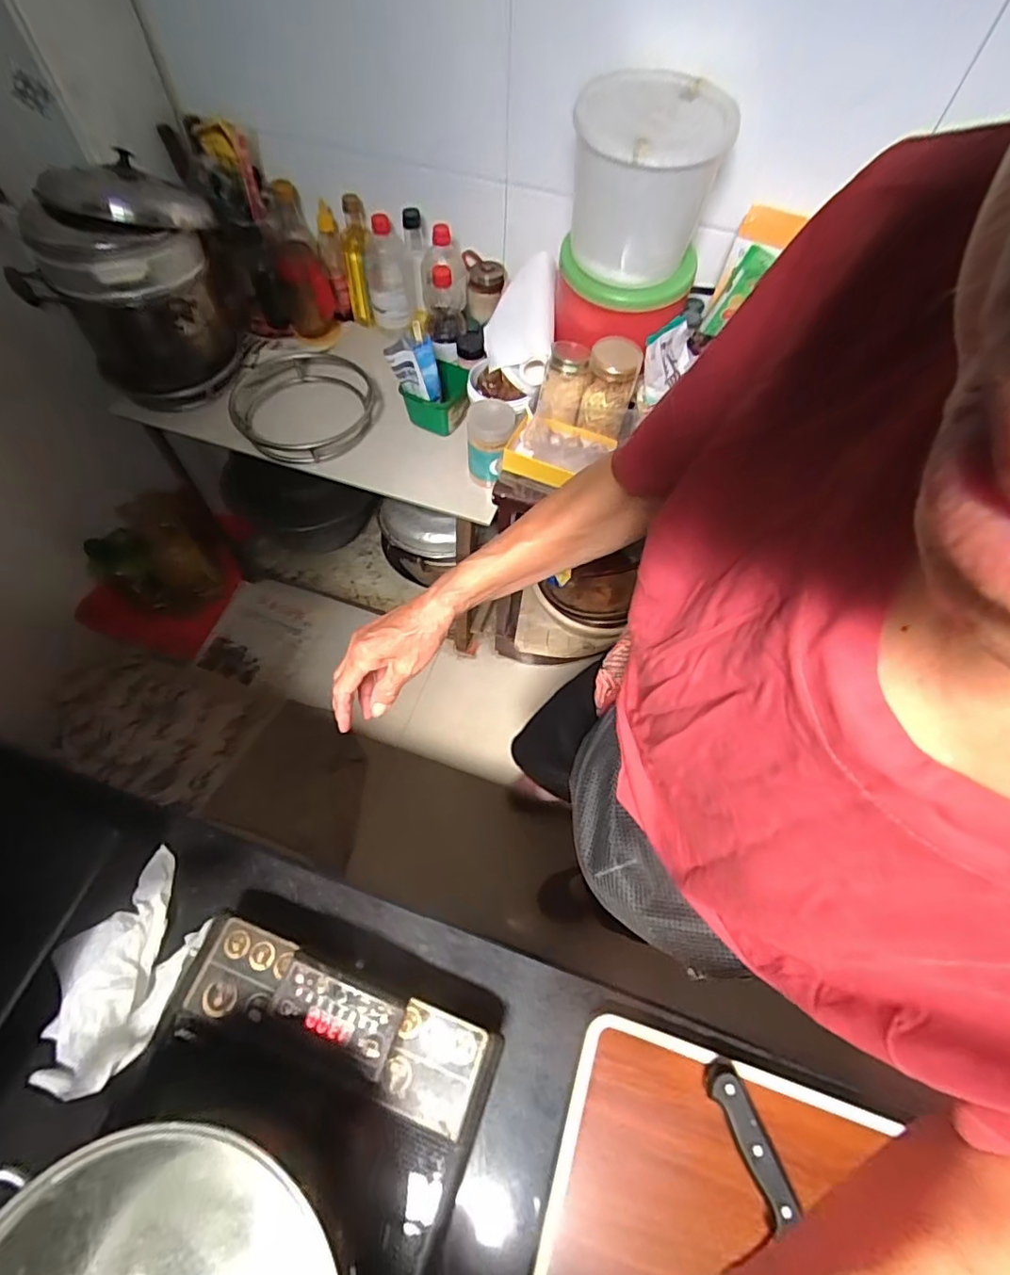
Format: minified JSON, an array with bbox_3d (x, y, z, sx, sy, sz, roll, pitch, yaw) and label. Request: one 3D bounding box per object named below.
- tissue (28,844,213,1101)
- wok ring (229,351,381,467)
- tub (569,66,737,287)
[{"bbox_3d":[-0.353,0.306,0.503,0.138,0.057,0.159,38,67,16],"label":"tissue"},{"bbox_3d":[-0.381,-0.447,1.061,0.269,0.060,0.250,1,63,-2],"label":"wok ring"},{"bbox_3d":[0.192,-0.628,0.775,0.187,0.195,0.171,1,63,-2],"label":"tub"}]

